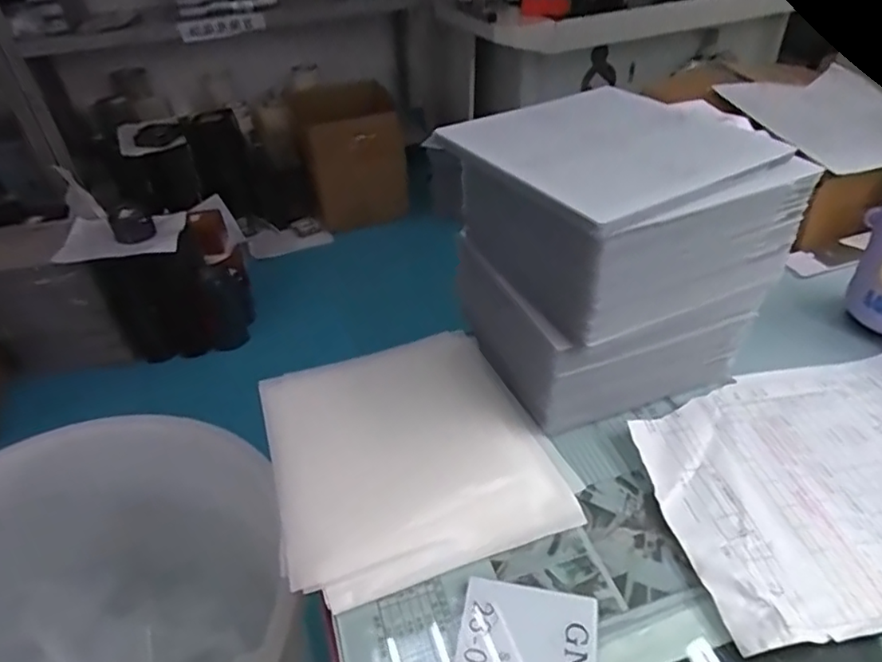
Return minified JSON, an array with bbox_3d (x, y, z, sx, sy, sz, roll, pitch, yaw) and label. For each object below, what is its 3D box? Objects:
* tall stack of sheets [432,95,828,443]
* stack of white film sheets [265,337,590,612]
[{"bbox_3d":[0.136,-0.060,0.475,0.210,0.204,0.183,-19,39,-19],"label":"tall stack of sheets"},{"bbox_3d":[-0.027,0.087,0.452,0.200,0.021,0.213,-15,38,-14],"label":"stack of white film sheets"}]

